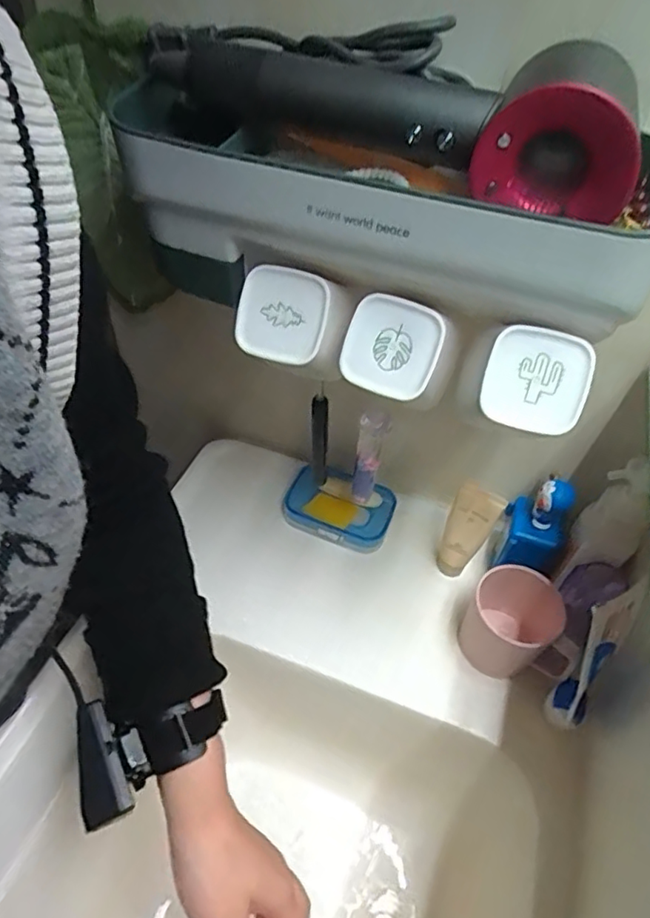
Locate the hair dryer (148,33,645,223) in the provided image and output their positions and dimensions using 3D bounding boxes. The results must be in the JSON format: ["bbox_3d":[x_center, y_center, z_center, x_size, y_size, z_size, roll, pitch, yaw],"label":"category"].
[{"bbox_3d":[0.034,-0.202,0.332,0.292,0.071,0.086,21,50,15],"label":"hair dryer"}]

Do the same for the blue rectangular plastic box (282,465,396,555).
[{"bbox_3d":[0.014,0.053,0.628,0.114,0.019,0.073,17,68,10],"label":"blue rectangular plastic box"}]

